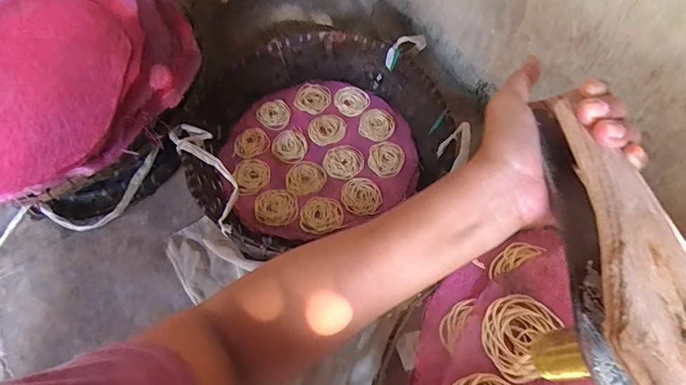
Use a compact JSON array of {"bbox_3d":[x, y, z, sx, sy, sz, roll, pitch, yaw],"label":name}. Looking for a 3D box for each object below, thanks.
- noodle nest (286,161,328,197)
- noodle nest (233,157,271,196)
[{"bbox_3d":[-0.067,-0.024,0.725,0.067,0.014,0.071,0,63,1],"label":"noodle nest"},{"bbox_3d":[-0.162,-0.032,0.733,0.062,0.022,0.078,-21,65,-9],"label":"noodle nest"}]

